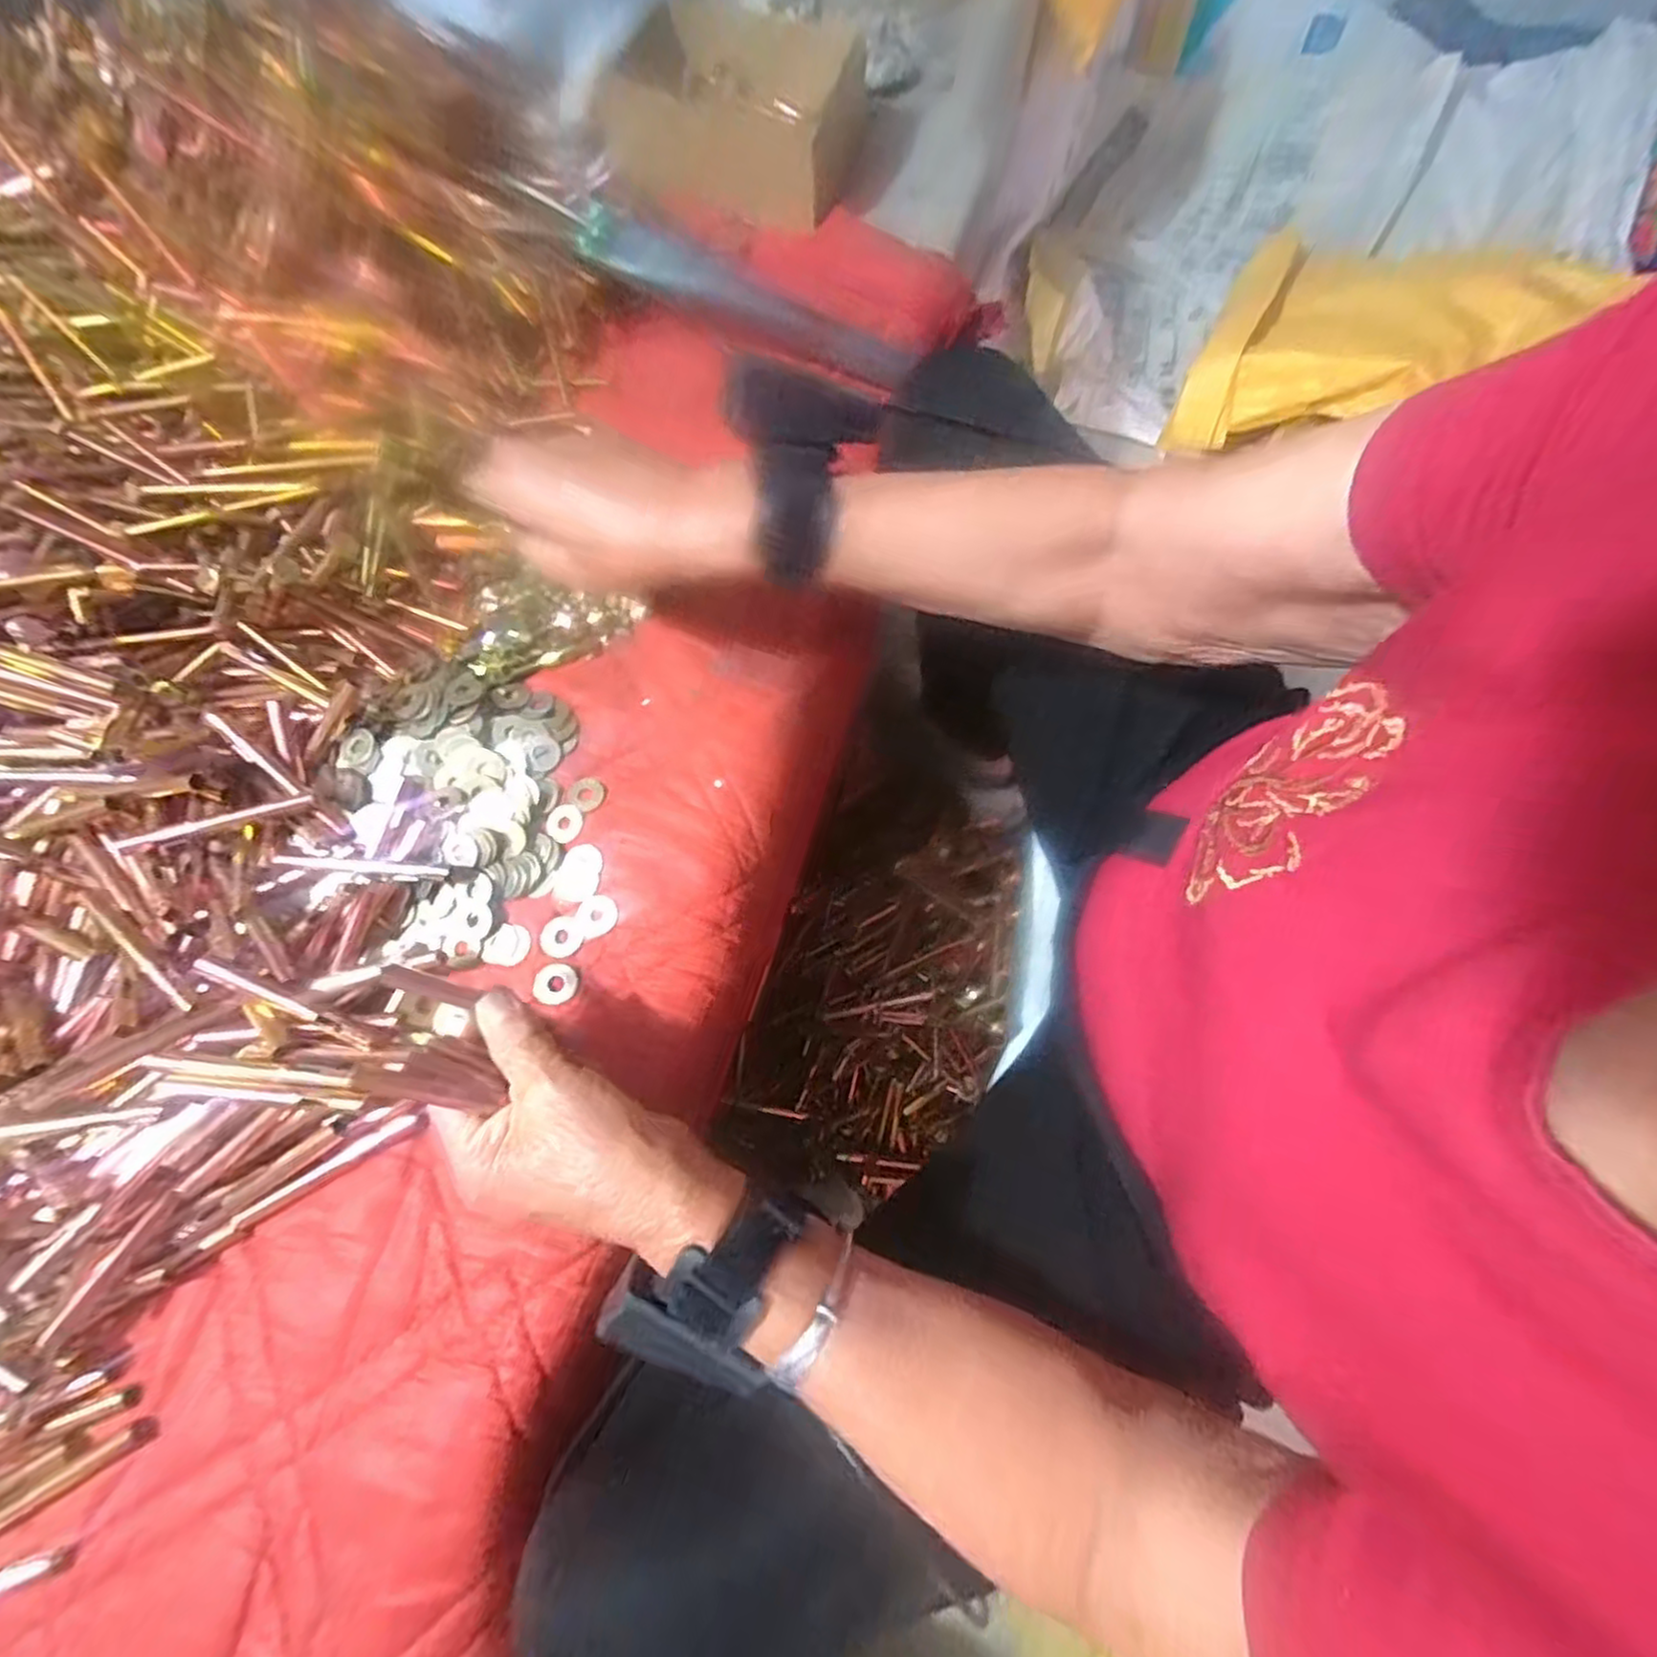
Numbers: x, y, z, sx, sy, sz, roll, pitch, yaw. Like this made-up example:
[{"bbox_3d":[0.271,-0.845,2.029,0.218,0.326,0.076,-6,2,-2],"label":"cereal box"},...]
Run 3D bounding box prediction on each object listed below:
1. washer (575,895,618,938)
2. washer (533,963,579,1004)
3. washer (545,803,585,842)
[{"bbox_3d":[-0.127,0.047,0.384,0.021,0.004,0.023,-32,74,-10],"label":"washer"},{"bbox_3d":[-0.145,0.082,0.372,0.022,0.004,0.021,0,71,0],"label":"washer"},{"bbox_3d":[-0.152,-0.003,0.404,0.022,0.004,0.022,29,73,10],"label":"washer"}]

